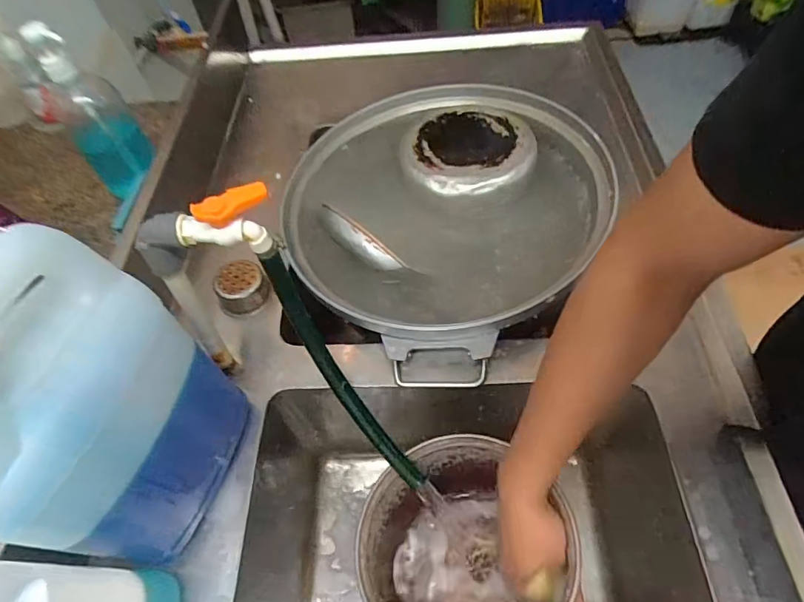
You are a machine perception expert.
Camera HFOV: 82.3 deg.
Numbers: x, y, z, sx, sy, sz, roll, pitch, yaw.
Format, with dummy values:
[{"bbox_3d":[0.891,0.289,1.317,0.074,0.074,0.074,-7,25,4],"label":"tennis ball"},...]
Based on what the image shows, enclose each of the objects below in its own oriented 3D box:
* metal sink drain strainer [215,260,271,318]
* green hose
[{"bbox_3d":[-0.220,-0.017,0.621,0.065,0.048,0.061,-2,58,3],"label":"metal sink drain strainer"},{"bbox_3d":[-0.067,0.085,0.516,0.027,0.319,0.062,-35,20,-16],"label":"green hose"}]

